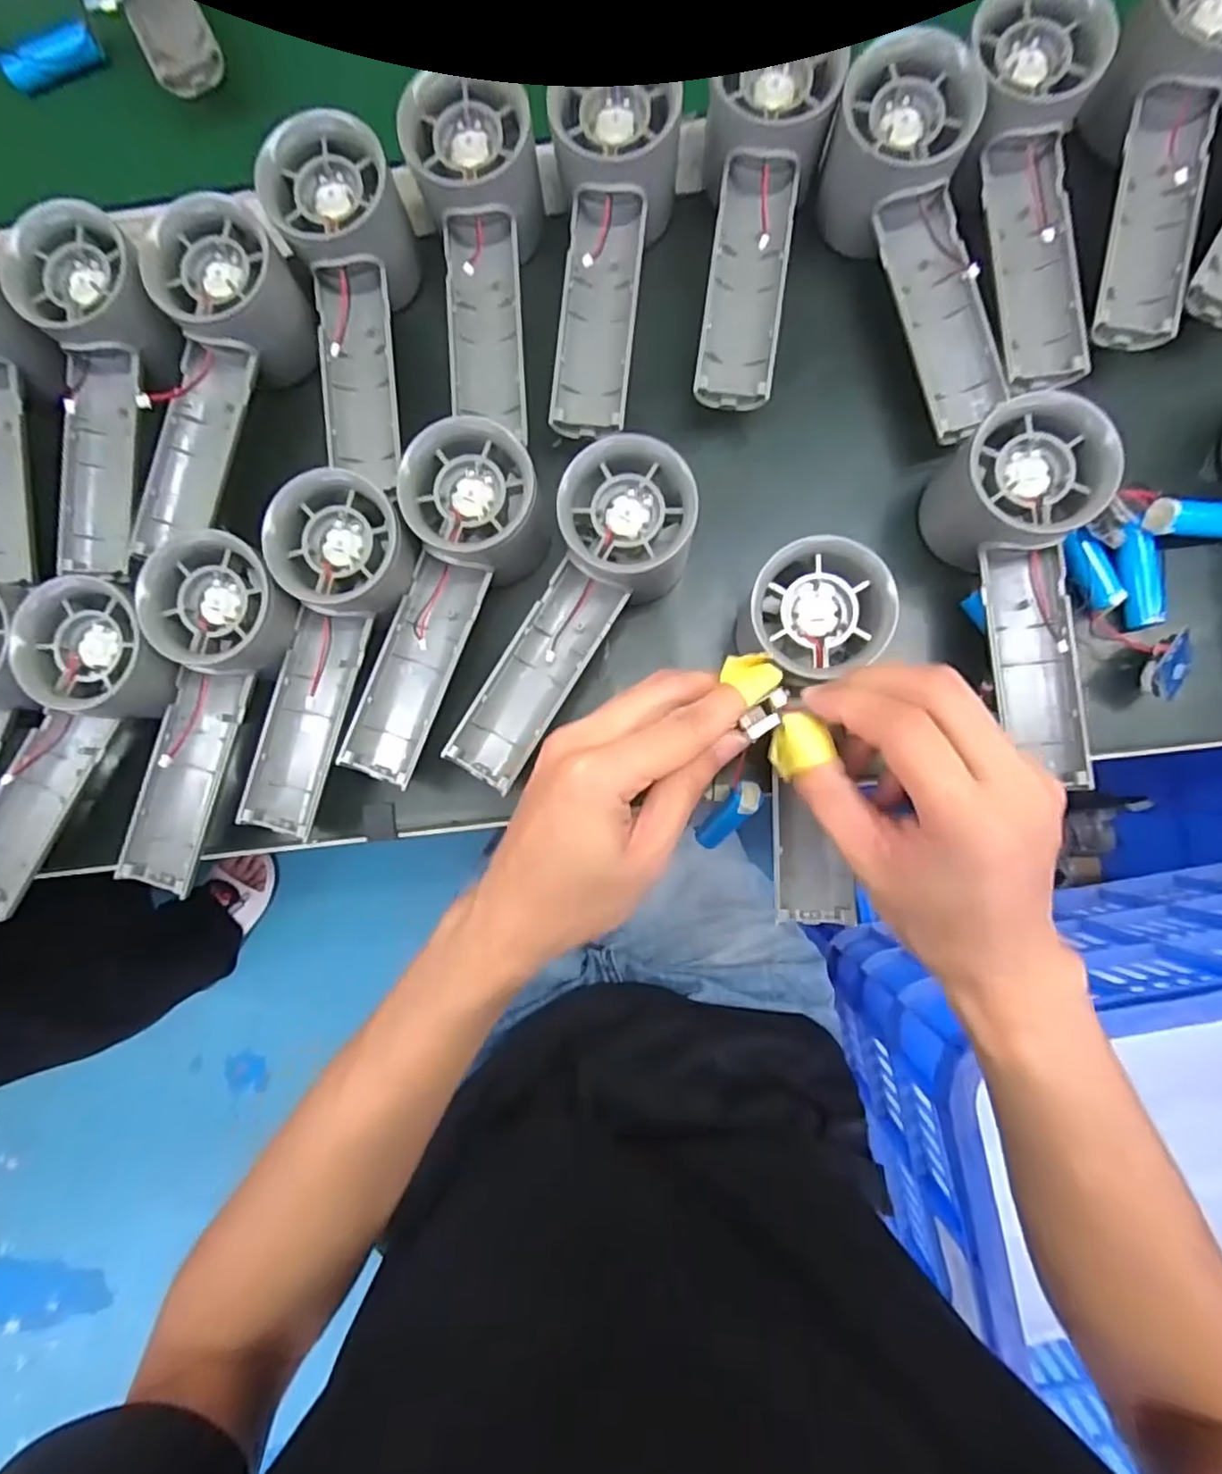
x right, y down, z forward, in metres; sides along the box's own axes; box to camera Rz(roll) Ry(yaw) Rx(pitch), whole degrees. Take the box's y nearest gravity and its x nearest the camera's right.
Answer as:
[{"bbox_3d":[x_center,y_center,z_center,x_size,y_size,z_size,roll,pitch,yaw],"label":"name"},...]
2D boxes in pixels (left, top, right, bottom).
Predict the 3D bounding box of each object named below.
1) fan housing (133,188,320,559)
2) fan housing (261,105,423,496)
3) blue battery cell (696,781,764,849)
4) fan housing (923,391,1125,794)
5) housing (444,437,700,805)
[{"bbox_3d":[-0.185,-0.157,0.298,0.058,0.042,0.150,15,87,4],"label":"fan housing"},{"bbox_3d":[-0.121,-0.195,0.307,0.053,0.047,0.150,-2,100,3],"label":"fan housing"},{"bbox_3d":[0.055,0.038,0.307,0.013,0.052,0.013,7,59,-12],"label":"blue battery cell"},{"bbox_3d":[0.182,-0.057,0.276,0.062,0.046,0.156,-15,86,2],"label":"fan housing"},{"bbox_3d":[-0.017,-0.052,0.300,0.059,0.052,0.162,33,101,4],"label":"housing"}]

